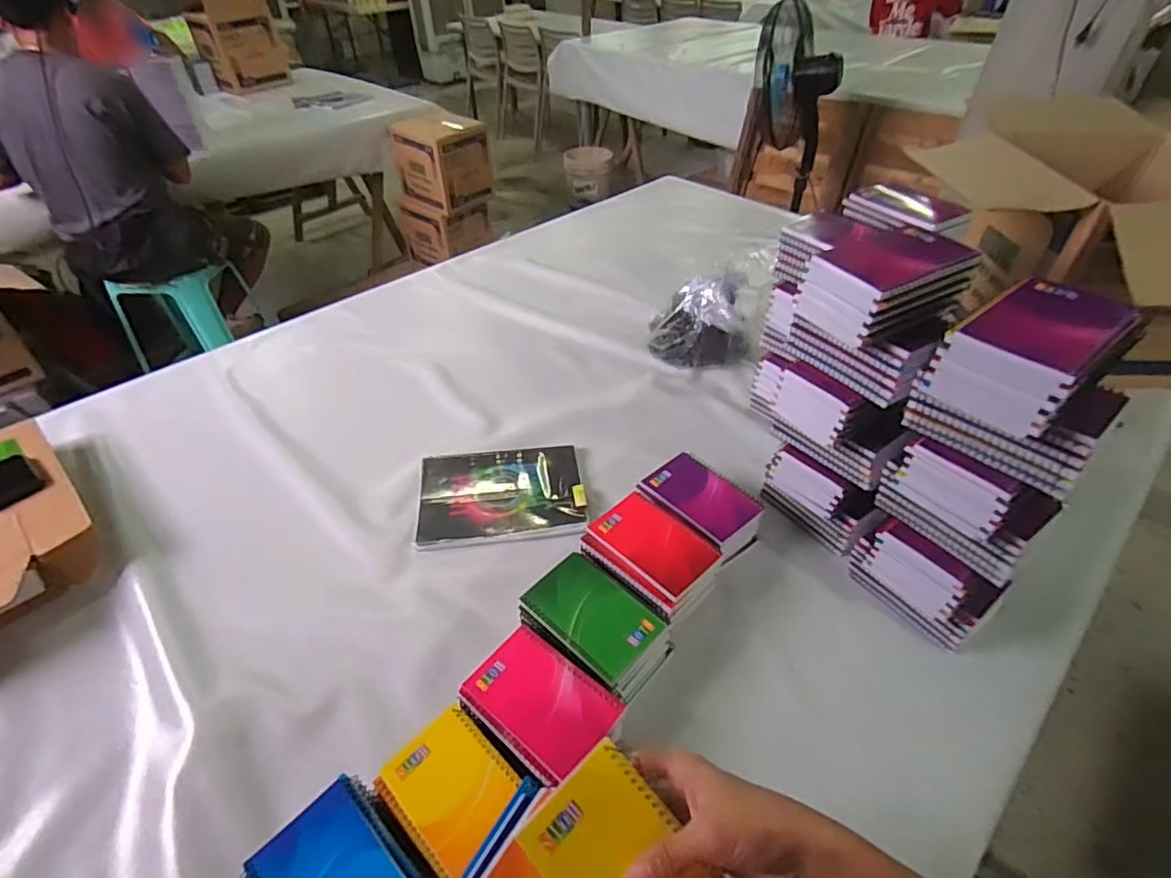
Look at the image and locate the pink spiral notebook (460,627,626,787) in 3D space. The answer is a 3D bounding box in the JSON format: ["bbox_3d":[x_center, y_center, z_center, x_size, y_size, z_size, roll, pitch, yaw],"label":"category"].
[{"bbox_3d":[-0.042,0.240,0.528,0.132,0.012,0.092,29,50,27],"label":"pink spiral notebook"}]

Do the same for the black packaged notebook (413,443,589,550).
[{"bbox_3d":[-0.115,0.074,0.788,0.220,0.012,0.163,-4,43,-5],"label":"black packaged notebook"}]

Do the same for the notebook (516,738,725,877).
[{"bbox_3d":[0.029,0.268,0.354,0.080,0.007,0.126,-38,68,-23],"label":"notebook"}]

